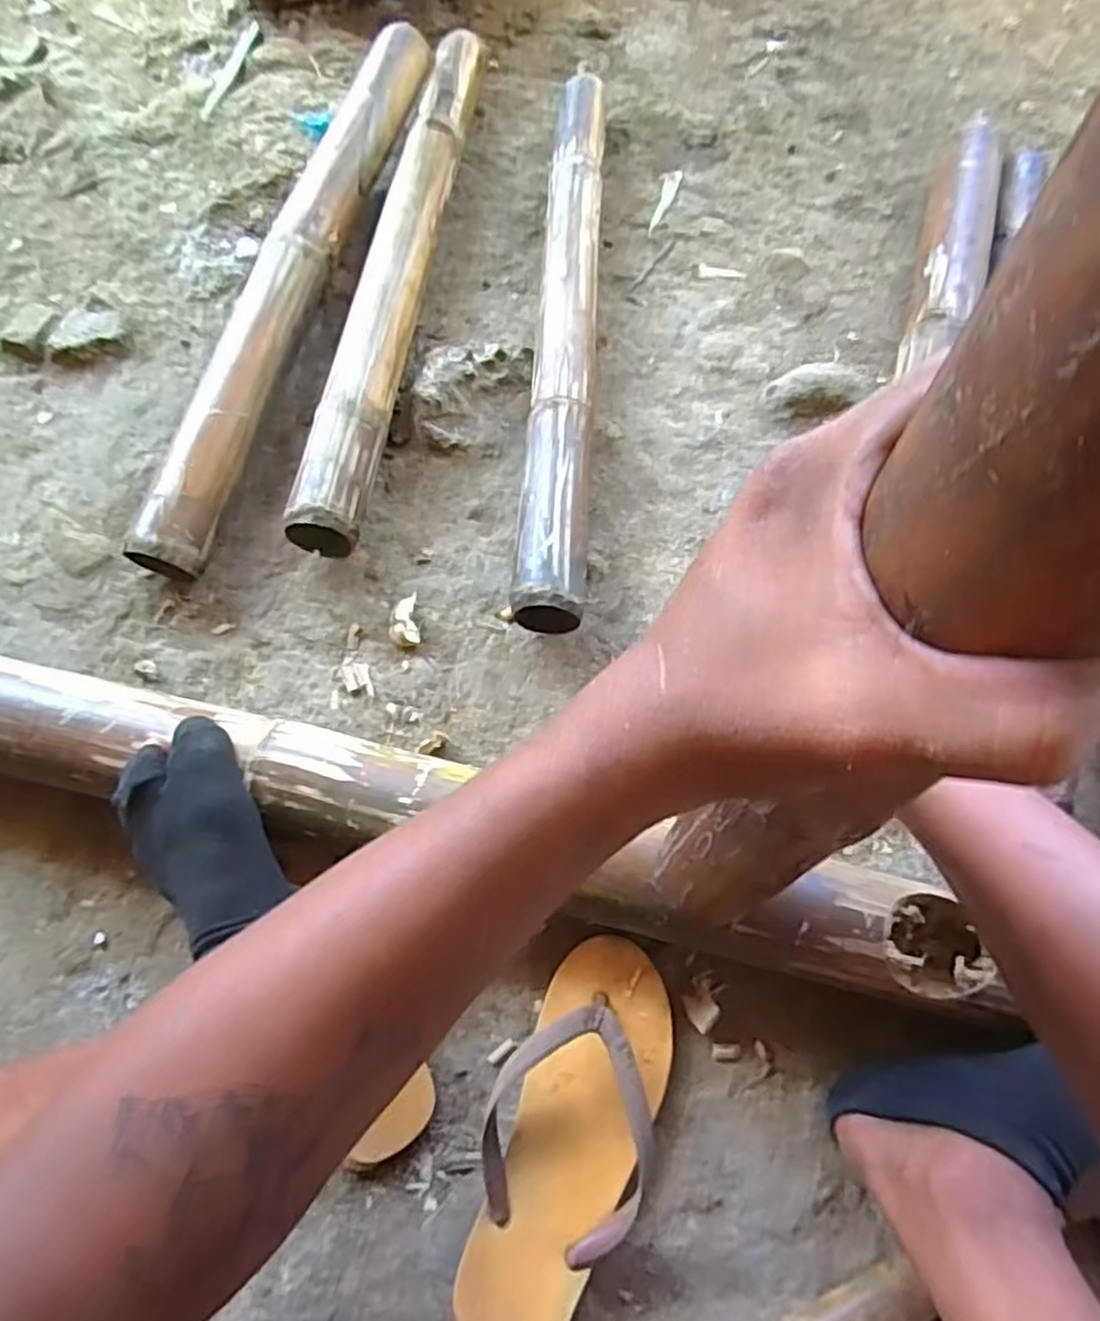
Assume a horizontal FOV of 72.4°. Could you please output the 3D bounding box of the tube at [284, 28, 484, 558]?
[{"bbox_3d":[-0.144,-0.391,0.738,0.061,0.073,0.650,6,70,5],"label":"tube"}]

